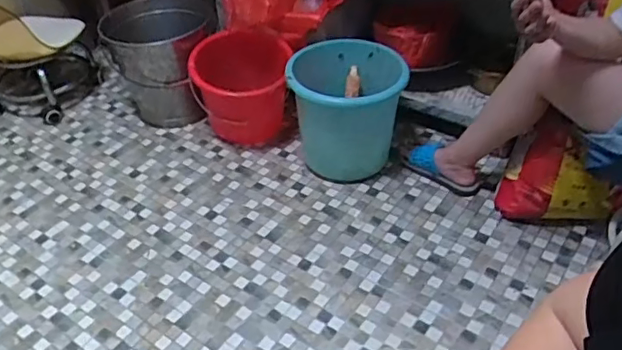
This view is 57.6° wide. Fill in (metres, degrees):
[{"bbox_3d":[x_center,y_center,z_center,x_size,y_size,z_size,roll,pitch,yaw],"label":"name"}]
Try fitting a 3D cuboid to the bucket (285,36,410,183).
[{"bbox_3d":[0.101,-0.168,1.530,0.291,0.304,0.298,2,43,6],"label":"bucket"}]

